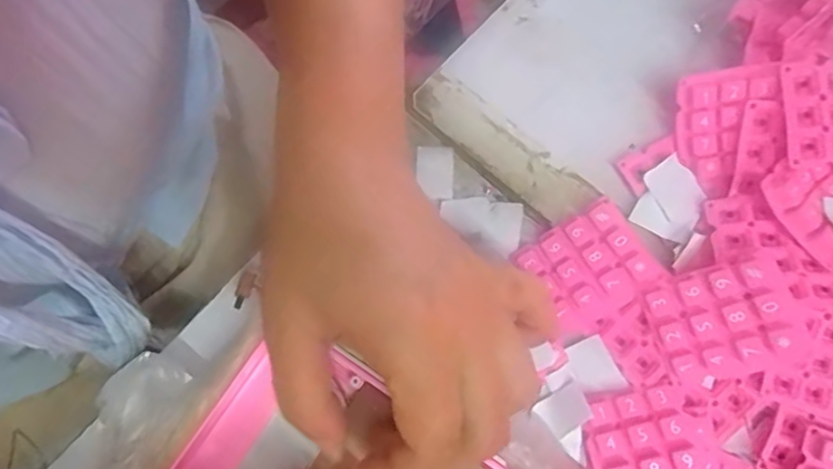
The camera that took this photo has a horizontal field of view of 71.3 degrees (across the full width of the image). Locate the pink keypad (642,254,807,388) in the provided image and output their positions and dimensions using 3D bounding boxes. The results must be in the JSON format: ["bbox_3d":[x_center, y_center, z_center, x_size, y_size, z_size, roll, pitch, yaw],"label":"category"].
[{"bbox_3d":[0.138,0.040,0.264,0.056,0.014,0.048,-24,78,25],"label":"pink keypad"}]

